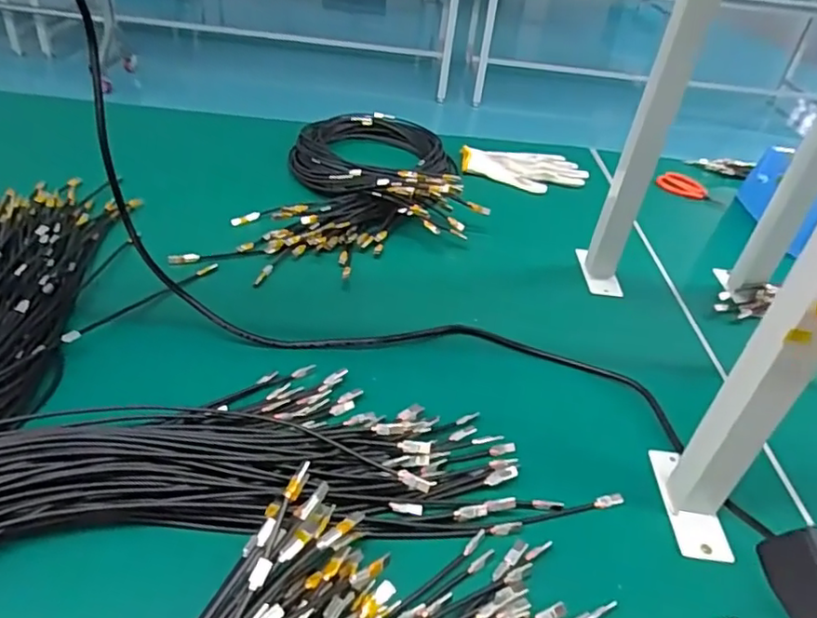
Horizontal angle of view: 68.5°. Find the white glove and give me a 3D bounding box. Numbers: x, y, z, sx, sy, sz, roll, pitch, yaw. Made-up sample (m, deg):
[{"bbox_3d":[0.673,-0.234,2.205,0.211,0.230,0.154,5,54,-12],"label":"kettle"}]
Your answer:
[{"bbox_3d":[0.186,-0.231,0.966,0.197,0.014,0.137,5,37,-3],"label":"white glove"}]

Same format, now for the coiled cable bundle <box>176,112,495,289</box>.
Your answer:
[{"bbox_3d":[-0.045,-0.191,0.840,0.308,0.057,0.518,13,37,8],"label":"coiled cable bundle"}]

